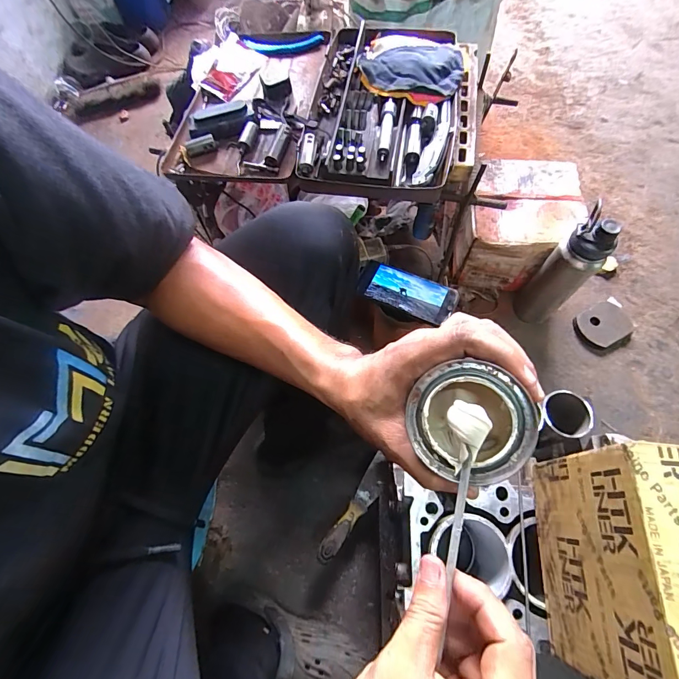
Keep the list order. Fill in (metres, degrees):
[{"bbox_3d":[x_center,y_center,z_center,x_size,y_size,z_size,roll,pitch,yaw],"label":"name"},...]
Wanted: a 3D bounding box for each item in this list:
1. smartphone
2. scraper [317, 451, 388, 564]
[{"bbox_3d":[0.113,-0.081,0.630,0.163,0.007,0.078,22,68,12],"label":"smartphone"},{"bbox_3d":[0.028,0.283,0.621,0.036,0.017,0.187,31,71,15],"label":"scraper"}]

